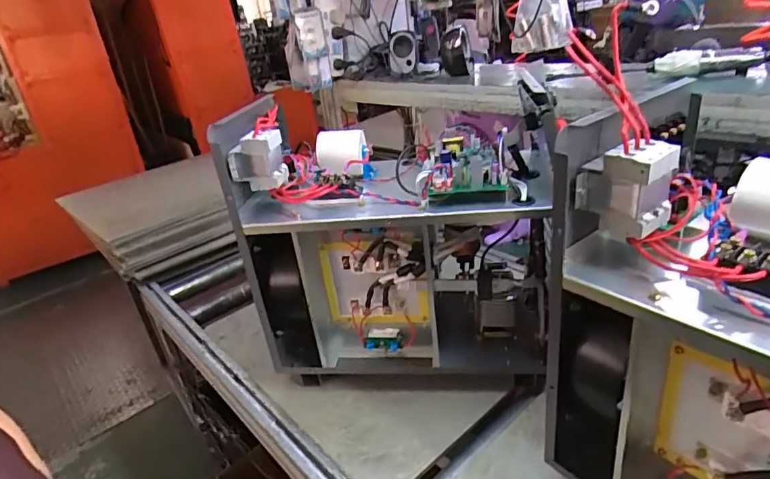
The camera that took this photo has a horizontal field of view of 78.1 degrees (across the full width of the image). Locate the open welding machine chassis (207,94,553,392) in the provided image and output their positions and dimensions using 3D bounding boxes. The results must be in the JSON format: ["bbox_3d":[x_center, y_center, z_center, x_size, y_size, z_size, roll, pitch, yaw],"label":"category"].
[{"bbox_3d":[0.025,0.009,0.812,0.462,0.431,0.259,-3,26,10],"label":"open welding machine chassis"}]

